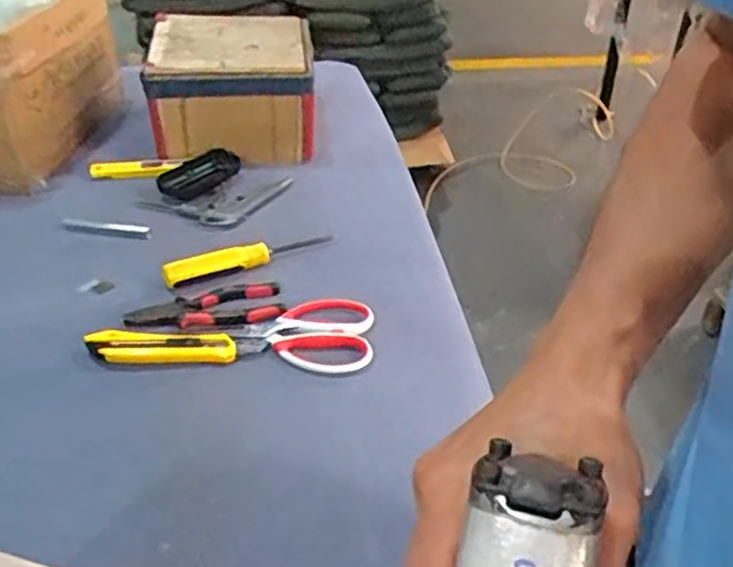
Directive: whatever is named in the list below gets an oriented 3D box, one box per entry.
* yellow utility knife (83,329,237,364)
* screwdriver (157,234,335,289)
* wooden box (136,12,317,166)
[{"bbox_3d":[-0.194,0.059,0.708,0.136,0.017,0.036,1,37,-1],"label":"yellow utility knife"},{"bbox_3d":[-0.127,-0.032,0.825,0.191,0.026,0.028,-18,41,-25],"label":"screwdriver"},{"bbox_3d":[-0.182,-0.264,1.036,0.209,0.150,0.203,-3,37,-7],"label":"wooden box"}]

